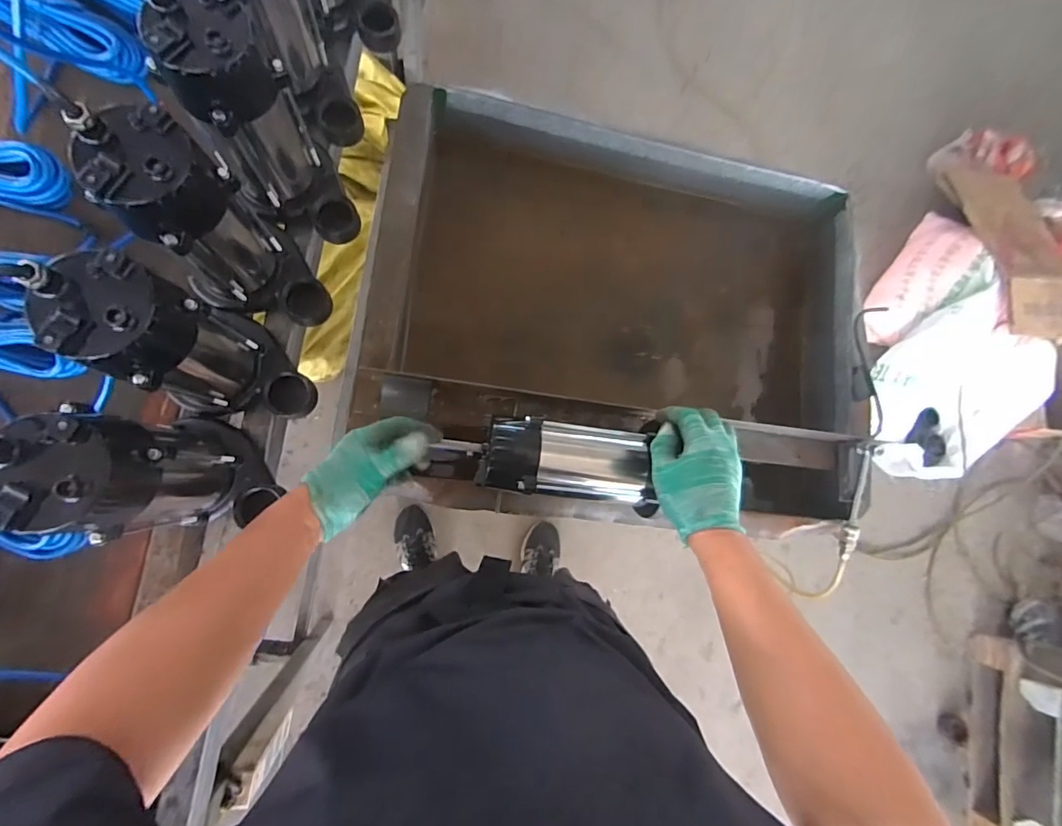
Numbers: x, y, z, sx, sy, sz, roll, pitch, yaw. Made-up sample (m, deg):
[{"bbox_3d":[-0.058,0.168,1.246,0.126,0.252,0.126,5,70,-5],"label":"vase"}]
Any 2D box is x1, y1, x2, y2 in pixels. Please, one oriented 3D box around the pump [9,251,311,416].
[{"bbox_3d":[-0.313,-0.064,0.477,0.139,0.231,0.114,12,81,-9],"label":"pump"}]

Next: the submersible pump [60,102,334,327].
[{"bbox_3d":[-0.300,-0.172,0.495,0.142,0.233,0.108,32,78,-6],"label":"submersible pump"}]

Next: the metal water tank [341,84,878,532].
[{"bbox_3d":[0.153,-0.140,0.792,0.750,0.236,0.596,8,81,-10],"label":"metal water tank"}]

